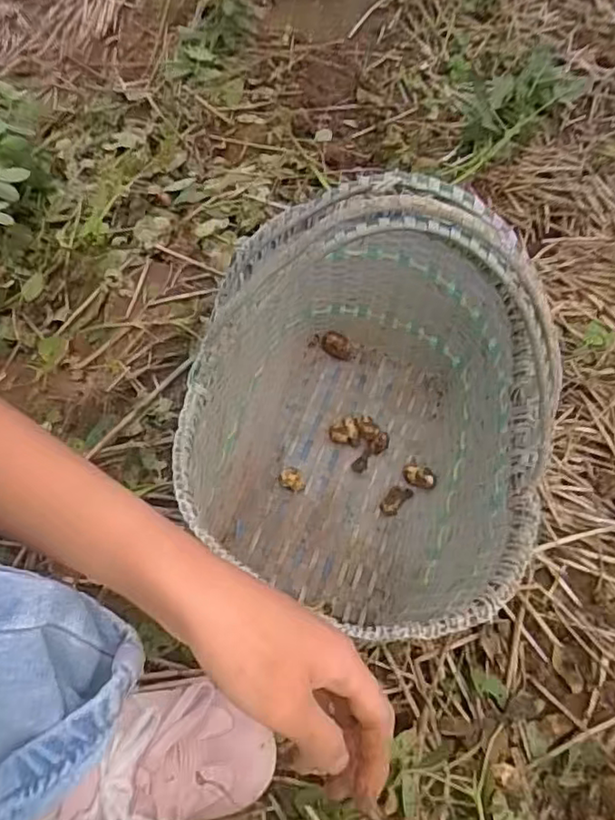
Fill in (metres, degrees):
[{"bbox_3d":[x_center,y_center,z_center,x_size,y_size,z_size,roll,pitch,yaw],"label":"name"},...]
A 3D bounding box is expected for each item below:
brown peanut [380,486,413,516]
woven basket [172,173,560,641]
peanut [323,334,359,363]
[{"bbox_3d":[0.081,0.081,0.555,0.016,0.016,0.032,39,69,24],"label":"brown peanut"},{"bbox_3d":[0.046,-0.009,0.456,0.256,0.300,0.317,15,61,13],"label":"woven basket"},{"bbox_3d":[0.033,-0.066,0.630,0.037,0.019,0.021,22,63,17],"label":"peanut"}]

